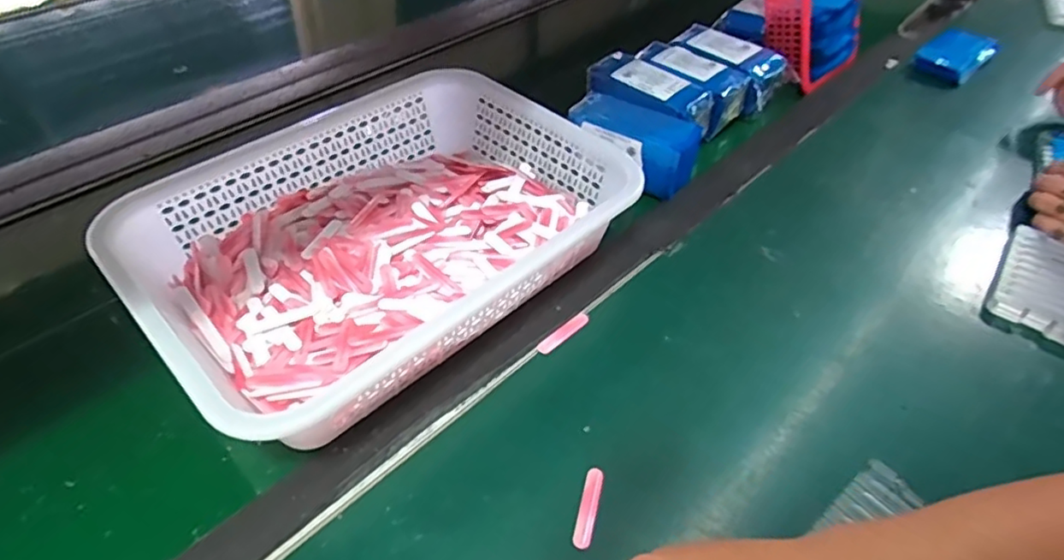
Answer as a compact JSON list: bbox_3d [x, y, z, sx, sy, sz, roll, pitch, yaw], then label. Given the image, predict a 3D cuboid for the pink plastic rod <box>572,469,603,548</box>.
[{"bbox_3d":[0.035,0.141,0.377,0.011,0.004,0.050,12,47,9],"label":"pink plastic rod"}]

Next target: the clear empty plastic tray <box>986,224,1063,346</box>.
[{"bbox_3d":[0.443,0.002,0.519,0.070,0.011,0.121,32,53,25],"label":"clear empty plastic tray"}]

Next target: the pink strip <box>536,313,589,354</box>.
[{"bbox_3d":[0.025,0.041,0.471,0.051,0.004,0.011,-34,56,-29],"label":"pink strip"}]

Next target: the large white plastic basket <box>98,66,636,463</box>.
[{"bbox_3d":[-0.117,-0.038,0.490,0.350,0.084,0.245,-34,56,-29],"label":"large white plastic basket"}]

